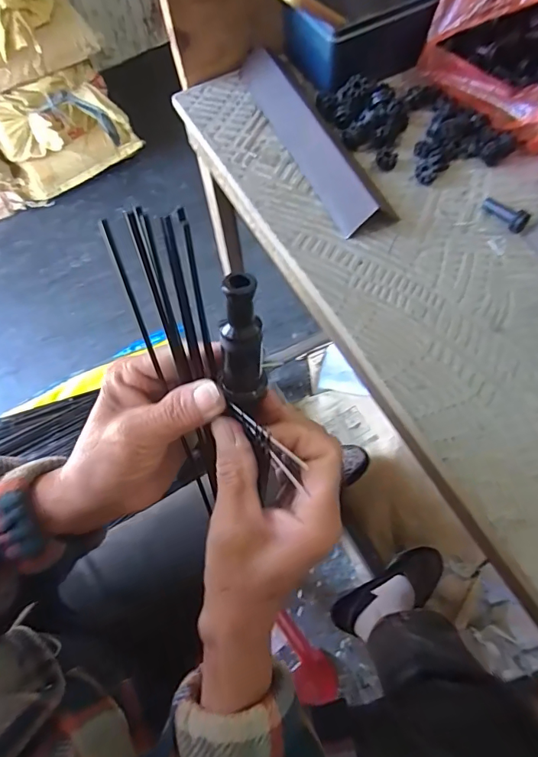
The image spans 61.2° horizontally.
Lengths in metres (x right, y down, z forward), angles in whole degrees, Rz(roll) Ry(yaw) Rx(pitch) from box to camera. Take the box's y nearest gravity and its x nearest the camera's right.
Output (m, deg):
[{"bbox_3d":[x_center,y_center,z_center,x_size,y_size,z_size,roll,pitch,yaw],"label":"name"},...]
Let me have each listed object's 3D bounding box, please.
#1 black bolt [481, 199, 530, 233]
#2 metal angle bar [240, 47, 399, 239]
[{"bbox_3d":[0.193,-0.136,0.370,0.012,0.015,0.040,-37,69,-13],"label":"black bolt"},{"bbox_3d":[0.039,-0.226,0.411,0.053,0.031,0.236,-22,66,-7],"label":"metal angle bar"}]

